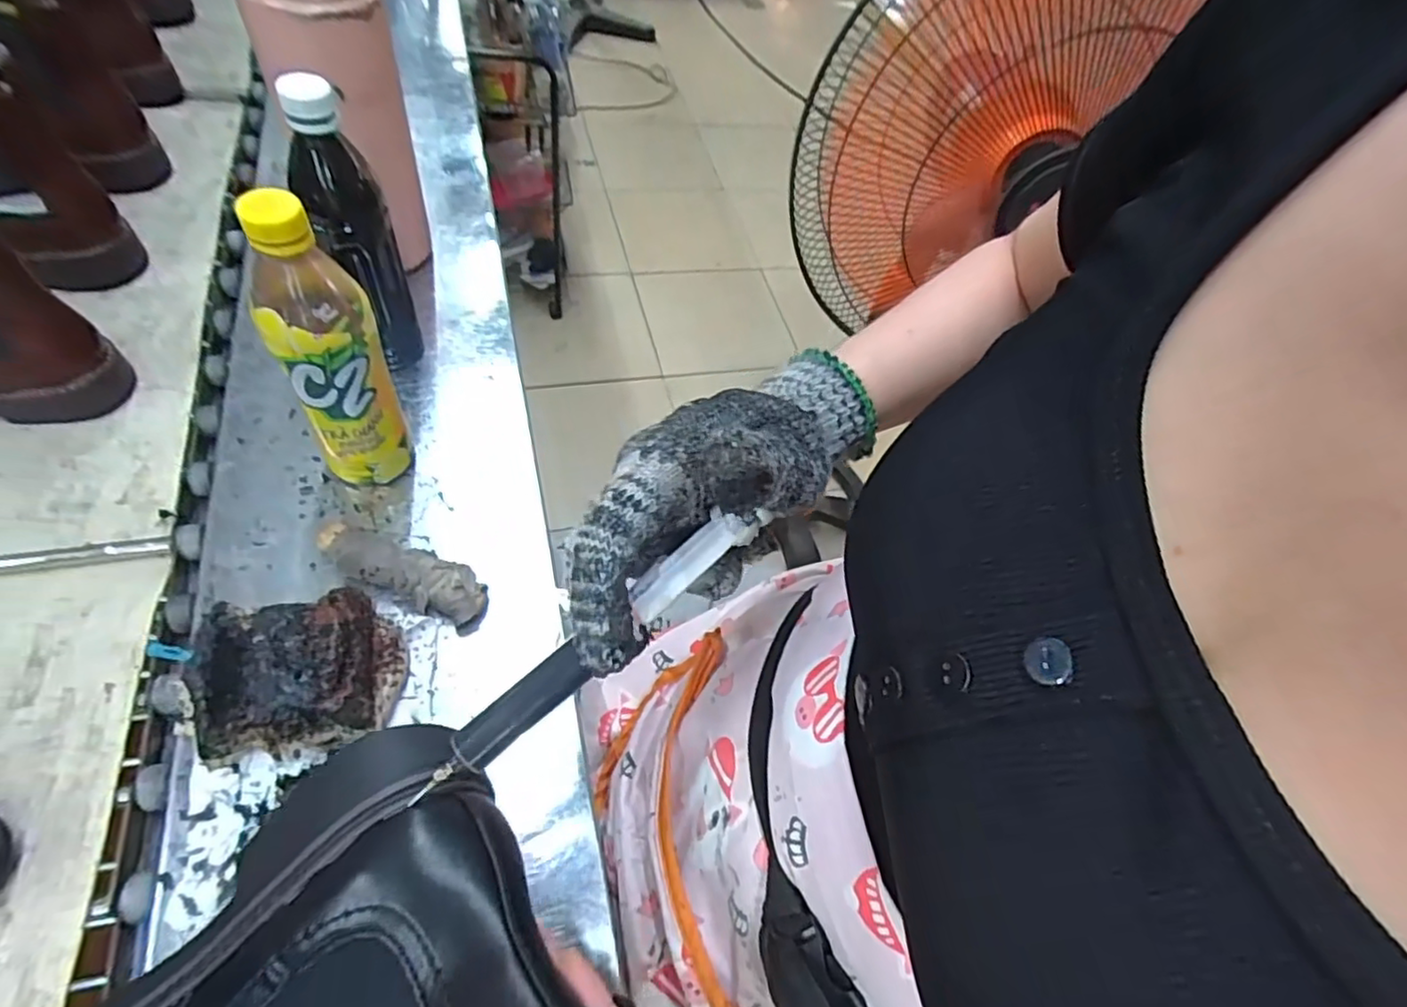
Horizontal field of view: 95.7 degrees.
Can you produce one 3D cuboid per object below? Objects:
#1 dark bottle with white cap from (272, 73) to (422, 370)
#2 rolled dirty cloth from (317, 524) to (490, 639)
[{"bbox_3d":[-0.262,-0.194,0.480,0.055,0.227,0.072,-23,65,-24],"label":"dark bottle with white cap"},{"bbox_3d":[-0.209,0.044,0.437,0.121,0.027,0.037,24,56,3],"label":"rolled dirty cloth"}]

